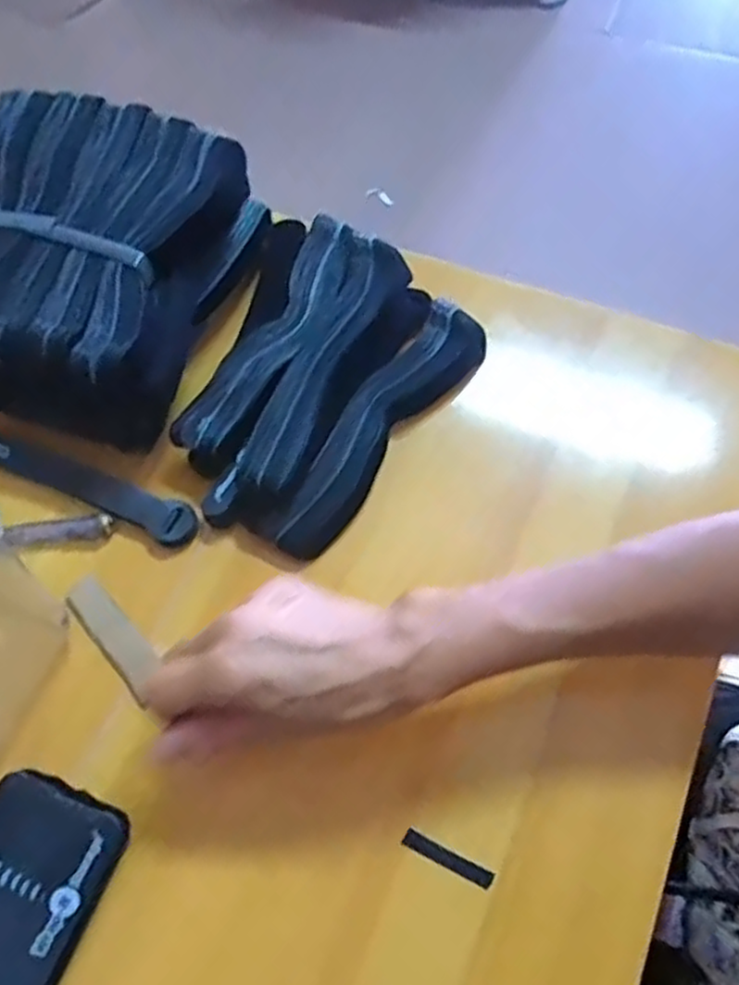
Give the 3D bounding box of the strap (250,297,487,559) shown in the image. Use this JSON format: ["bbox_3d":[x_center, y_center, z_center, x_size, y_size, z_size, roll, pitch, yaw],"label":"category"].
[{"bbox_3d":[0.005,-0.041,0.452,0.039,0.032,0.190,34,71,16],"label":"strap"}]

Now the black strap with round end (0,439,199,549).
[{"bbox_3d":[-0.200,-0.010,0.466,0.200,0.011,0.025,20,68,11],"label":"black strap with round end"}]

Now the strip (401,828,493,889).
[{"bbox_3d":[0.040,0.185,0.371,0.047,0.004,0.008,23,69,12],"label":"strip"}]

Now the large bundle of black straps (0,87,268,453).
[{"bbox_3d":[-0.181,-0.151,0.472,0.179,0.068,0.210,18,68,10],"label":"large bundle of black straps"}]

